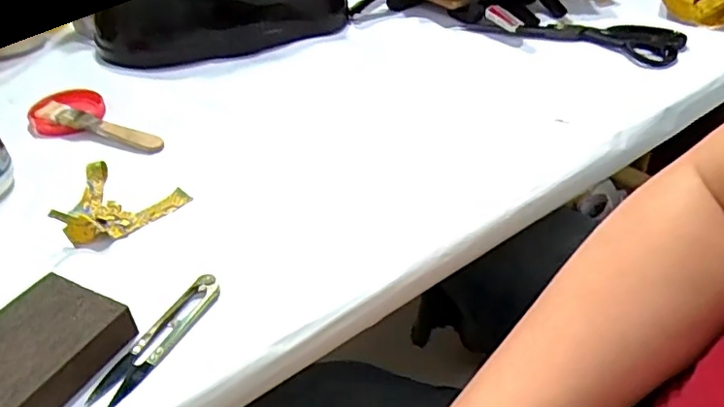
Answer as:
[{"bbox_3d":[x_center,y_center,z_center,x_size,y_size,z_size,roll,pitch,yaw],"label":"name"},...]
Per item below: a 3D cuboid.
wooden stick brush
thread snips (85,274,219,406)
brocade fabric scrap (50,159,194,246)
[{"bbox_3d":[-0.248,-0.073,0.523,0.140,0.014,0.020,16,43,20],"label":"wooden stick brush"},{"bbox_3d":[-0.125,0.082,0.341,0.025,0.008,0.100,18,44,23],"label":"thread snips"},{"bbox_3d":[-0.203,-0.011,0.446,0.091,0.030,0.090,-30,47,-30],"label":"brocade fabric scrap"}]

